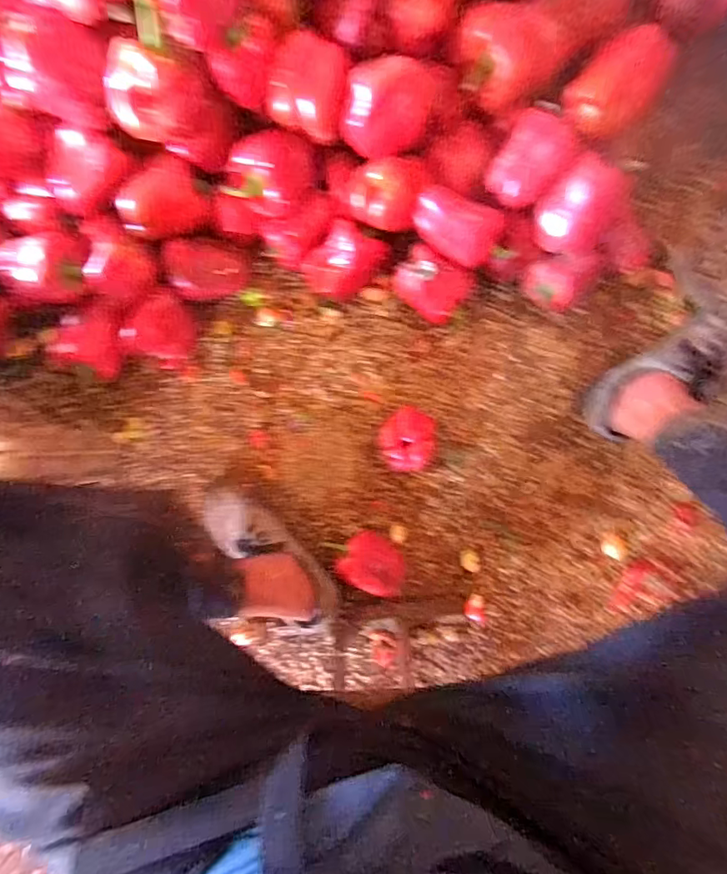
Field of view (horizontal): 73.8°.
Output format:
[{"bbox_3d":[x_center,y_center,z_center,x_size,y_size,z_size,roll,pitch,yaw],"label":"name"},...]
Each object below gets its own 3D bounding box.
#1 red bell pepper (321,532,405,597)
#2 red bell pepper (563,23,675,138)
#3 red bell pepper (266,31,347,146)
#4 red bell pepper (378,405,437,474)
[{"bbox_3d":[0.012,0.175,0.695,0.117,0.060,0.075,32,91,3],"label":"red bell pepper"},{"bbox_3d":[0.325,-0.448,0.614,0.122,0.065,0.085,-39,87,3],"label":"red bell pepper"},{"bbox_3d":[-0.069,-0.432,0.605,0.090,0.067,0.081,18,90,3],"label":"red bell pepper"},{"bbox_3d":[0.068,0.005,0.690,0.083,0.071,0.087,0,89,3],"label":"red bell pepper"}]

